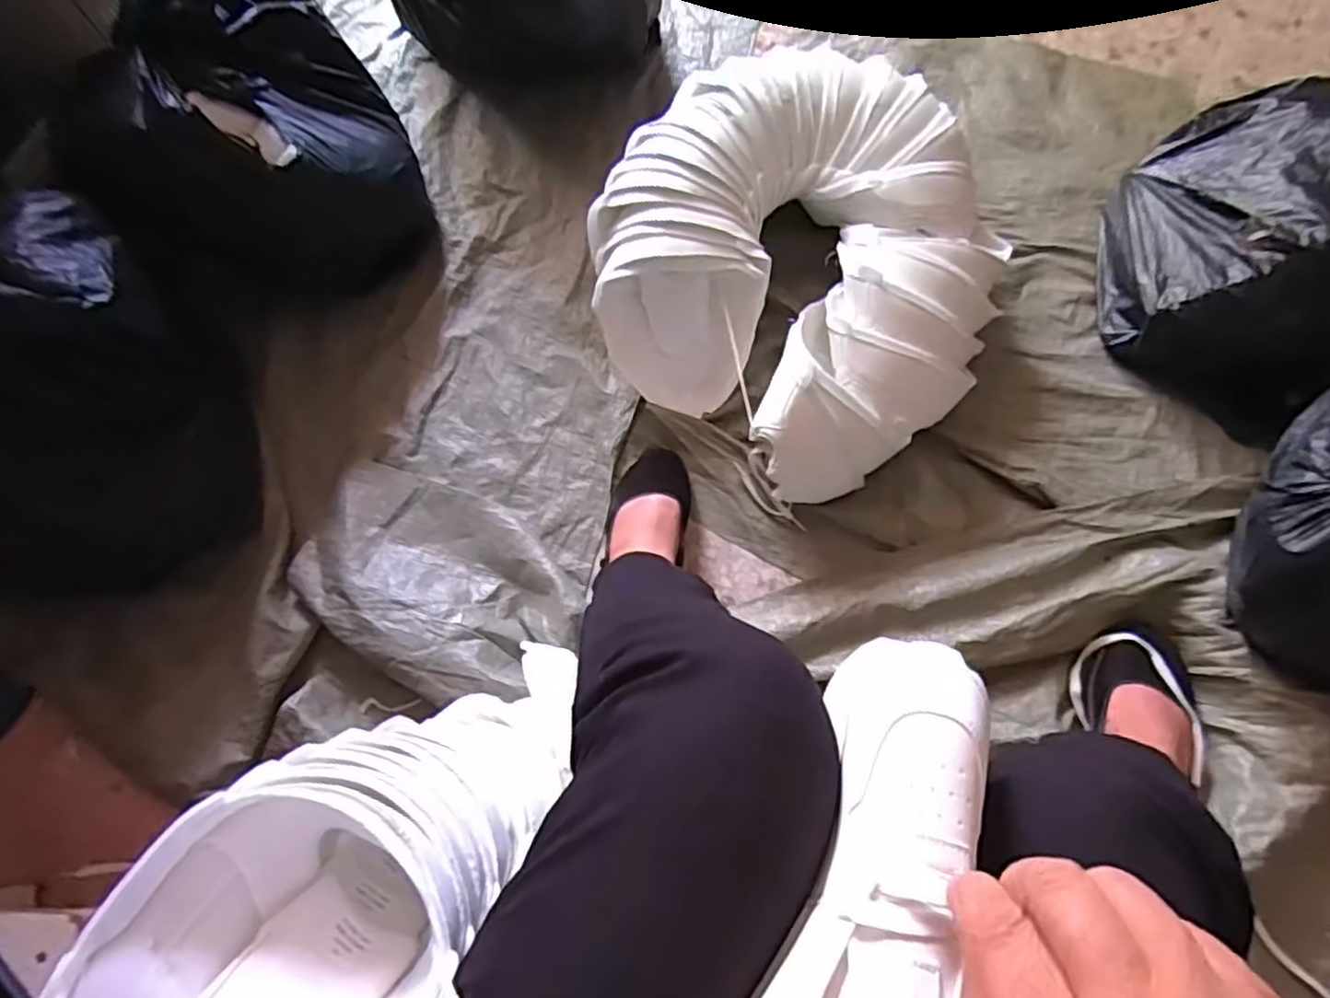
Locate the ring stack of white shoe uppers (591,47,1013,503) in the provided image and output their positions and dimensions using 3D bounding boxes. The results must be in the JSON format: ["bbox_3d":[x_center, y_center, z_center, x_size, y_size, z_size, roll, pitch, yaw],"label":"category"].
[{"bbox_3d":[0.159,-0.280,0.850,0.470,0.160,0.449,41,78,17],"label":"ring stack of white shoe uppers"}]

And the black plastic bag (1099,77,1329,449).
[{"bbox_3d":[0.736,-0.293,0.796,0.436,0.198,0.345,-15,71,-3],"label":"black plastic bag"}]

